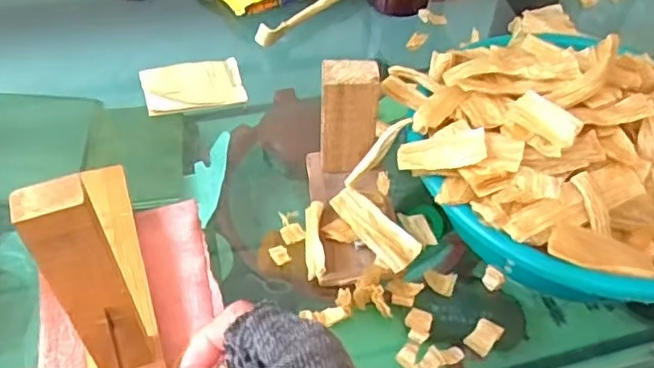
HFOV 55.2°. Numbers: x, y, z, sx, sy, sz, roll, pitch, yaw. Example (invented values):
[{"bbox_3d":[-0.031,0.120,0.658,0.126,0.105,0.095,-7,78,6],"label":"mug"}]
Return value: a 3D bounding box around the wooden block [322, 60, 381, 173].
[{"bbox_3d":[0.016,-0.052,0.494,0.042,0.090,0.029,-1,49,-5],"label":"wooden block"}]

